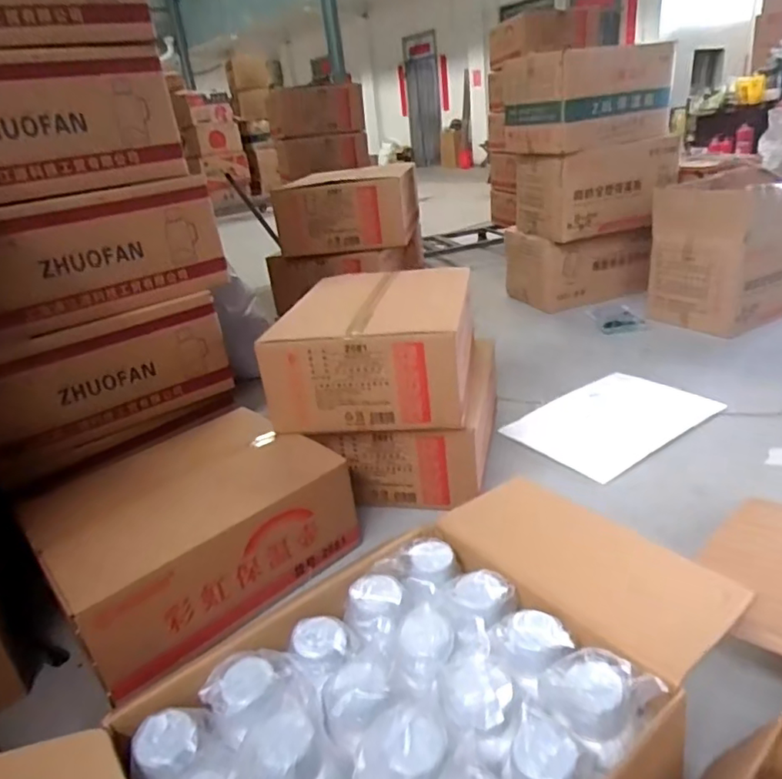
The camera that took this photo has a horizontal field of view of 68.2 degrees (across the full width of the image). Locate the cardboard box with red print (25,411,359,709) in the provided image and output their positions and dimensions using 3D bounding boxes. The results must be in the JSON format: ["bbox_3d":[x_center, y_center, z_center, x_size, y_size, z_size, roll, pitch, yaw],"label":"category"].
[{"bbox_3d":[-0.513,0.329,1.517,0.709,0.227,0.552,-25,31,-34],"label":"cardboard box with red print"}]

